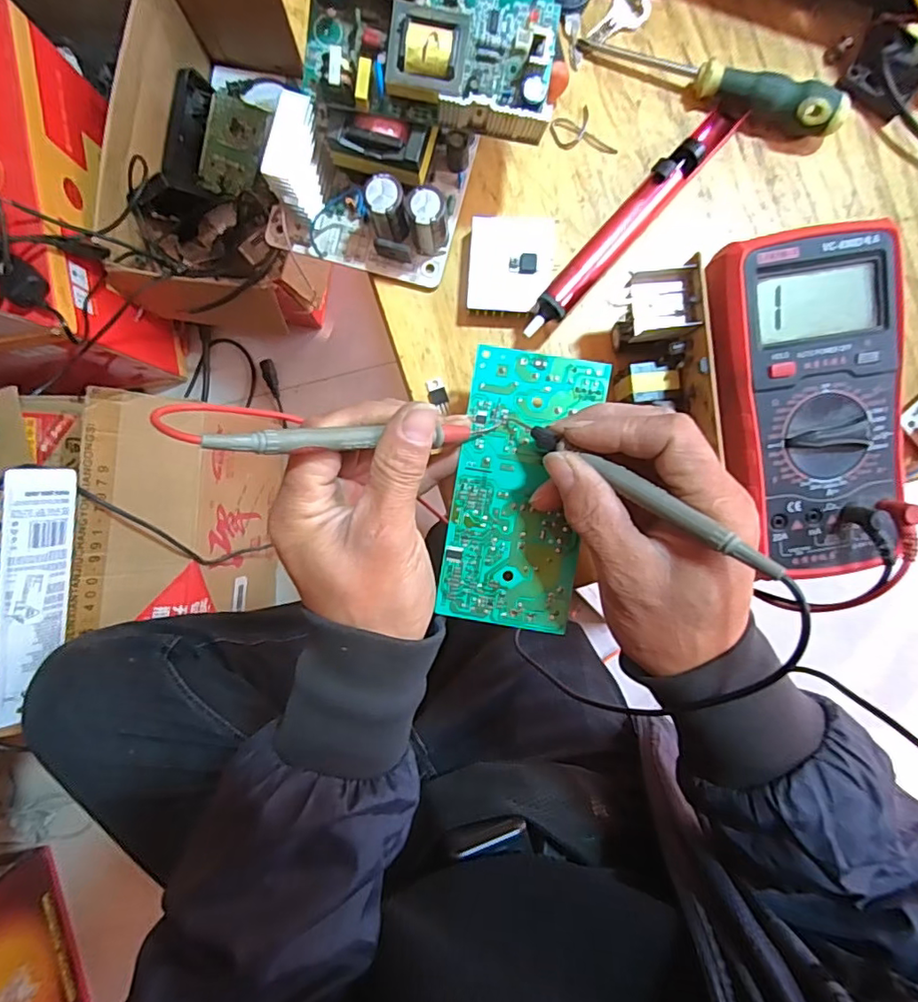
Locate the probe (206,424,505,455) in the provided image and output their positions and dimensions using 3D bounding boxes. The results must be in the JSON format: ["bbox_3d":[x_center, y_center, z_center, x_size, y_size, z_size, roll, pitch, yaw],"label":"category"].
[{"bbox_3d":[-0.040,-0.029,0.257,0.146,0.009,0.010,-8,91,-39],"label":"probe"}]

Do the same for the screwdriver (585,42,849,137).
[{"bbox_3d":[0.147,-0.246,0.321,0.151,0.026,0.020,22,91,1],"label":"screwdriver"}]

